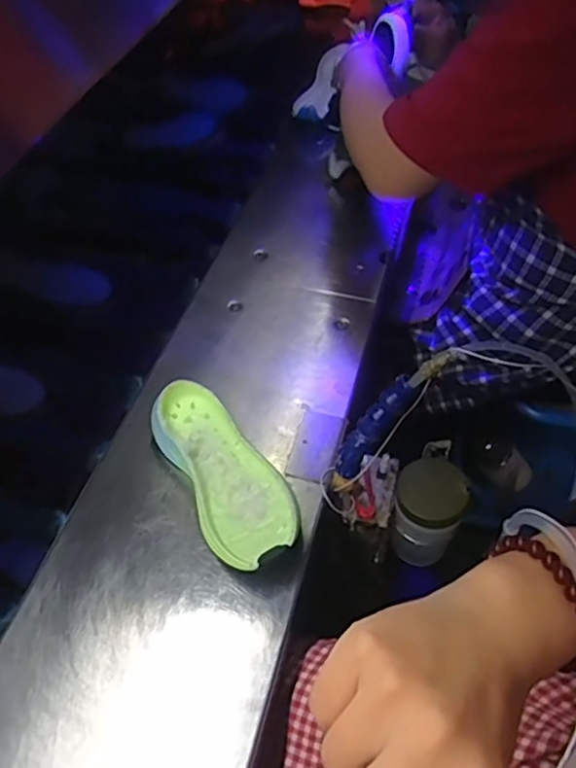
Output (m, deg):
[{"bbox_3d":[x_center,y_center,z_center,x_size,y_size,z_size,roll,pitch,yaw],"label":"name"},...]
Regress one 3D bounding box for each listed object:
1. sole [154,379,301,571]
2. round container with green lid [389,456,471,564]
[{"bbox_3d":[-0.062,0.088,0.602,0.090,0.044,0.213,-22,53,-19],"label":"sole"},{"bbox_3d":[0.156,0.143,0.676,0.071,0.116,0.072,1,48,-1],"label":"round container with green lid"}]

